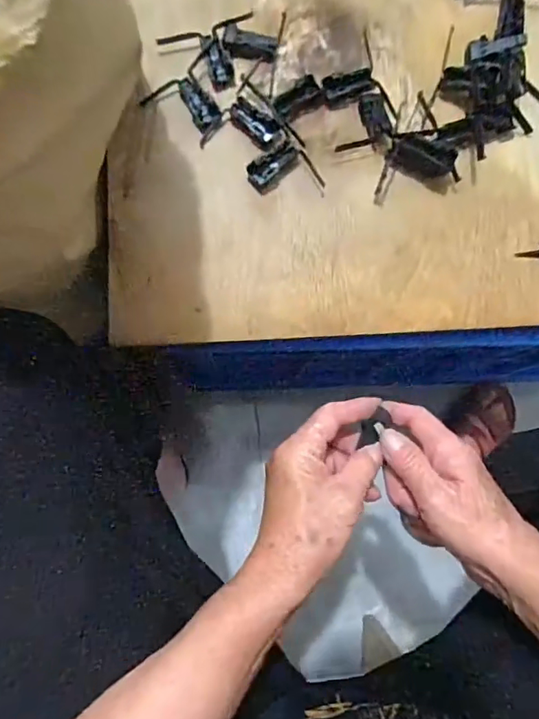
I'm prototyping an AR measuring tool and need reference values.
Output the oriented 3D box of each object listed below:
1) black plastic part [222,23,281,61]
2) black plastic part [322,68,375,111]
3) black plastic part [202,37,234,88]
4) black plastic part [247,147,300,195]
[{"bbox_3d":[-0.017,-0.272,0.442,0.046,0.013,0.026,6,82,-2],"label":"black plastic part"},{"bbox_3d":[0.070,-0.237,0.449,0.044,0.010,0.028,-13,83,-5],"label":"black plastic part"},{"bbox_3d":[-0.043,-0.255,0.438,0.020,0.006,0.042,-15,83,-5],"label":"black plastic part"},{"bbox_3d":[0.003,-0.164,0.432,0.026,0.006,0.049,45,82,3],"label":"black plastic part"}]

